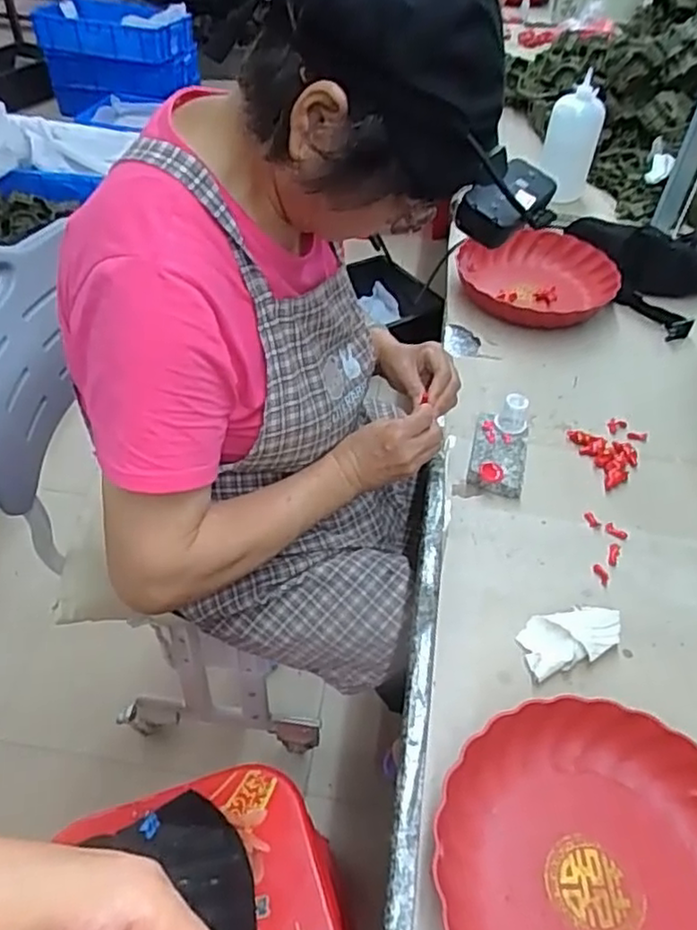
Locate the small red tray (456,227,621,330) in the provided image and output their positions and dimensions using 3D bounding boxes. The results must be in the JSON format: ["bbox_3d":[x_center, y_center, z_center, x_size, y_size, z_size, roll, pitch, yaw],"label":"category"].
[{"bbox_3d":[0.285,-0.294,1.042,0.242,0.045,0.238,24,48,18],"label":"small red tray"}]

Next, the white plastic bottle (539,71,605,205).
[{"bbox_3d":[0.418,-0.603,1.256,0.089,0.213,0.092,19,48,15],"label":"white plastic bottle"}]

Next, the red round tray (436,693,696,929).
[{"bbox_3d":[0.181,0.289,0.465,0.236,0.040,0.240,-2,46,-7],"label":"red round tray"}]

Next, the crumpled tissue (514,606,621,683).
[{"bbox_3d":[0.203,0.157,0.613,0.101,0.022,0.053,-14,48,-18],"label":"crumpled tissue"}]

